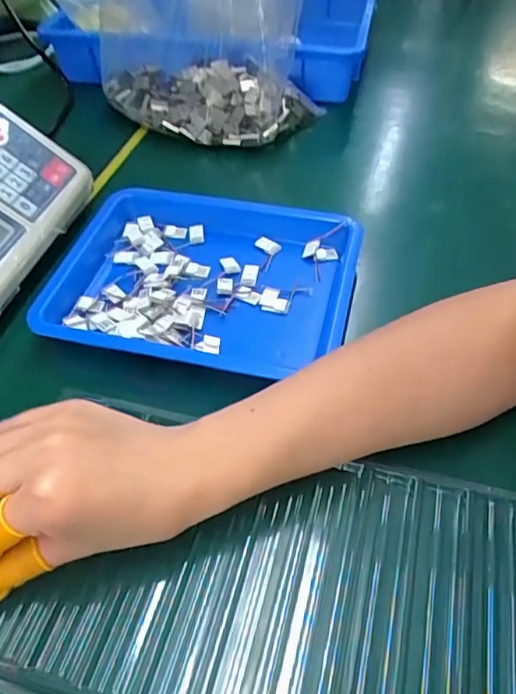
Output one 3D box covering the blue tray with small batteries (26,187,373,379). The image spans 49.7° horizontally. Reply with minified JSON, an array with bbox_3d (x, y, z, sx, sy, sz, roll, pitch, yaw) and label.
[{"bbox_3d":[-0.043,-0.052,0.422,0.221,0.025,0.168,11,51,10],"label":"blue tray with small batteries"}]

